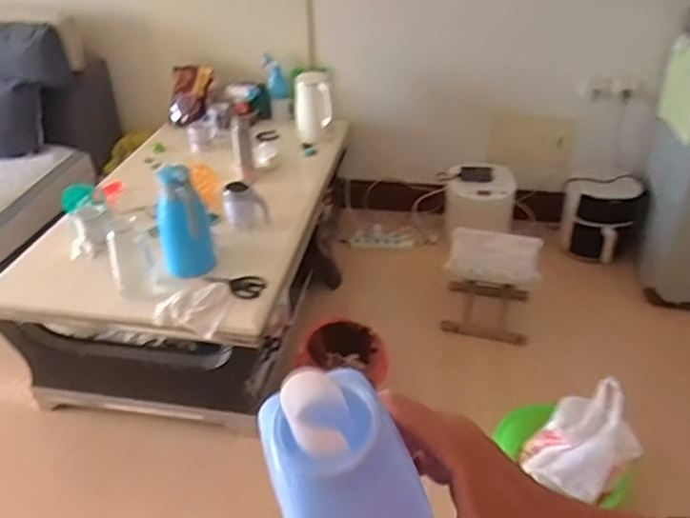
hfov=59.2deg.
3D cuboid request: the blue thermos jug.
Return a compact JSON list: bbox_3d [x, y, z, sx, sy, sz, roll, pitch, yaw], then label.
[{"bbox_3d":[-0.428,-0.091,1.622,0.128,0.316,0.117,-9,31,-16],"label":"blue thermos jug"}]

